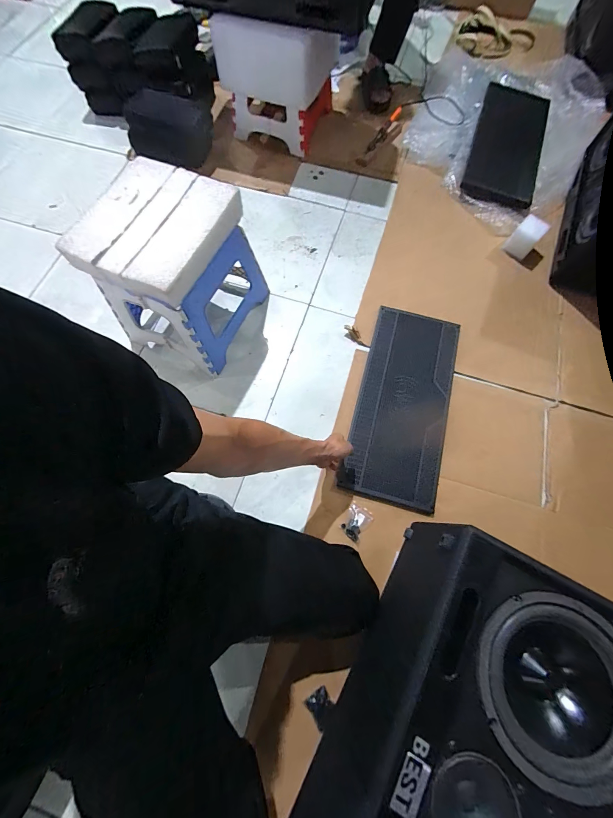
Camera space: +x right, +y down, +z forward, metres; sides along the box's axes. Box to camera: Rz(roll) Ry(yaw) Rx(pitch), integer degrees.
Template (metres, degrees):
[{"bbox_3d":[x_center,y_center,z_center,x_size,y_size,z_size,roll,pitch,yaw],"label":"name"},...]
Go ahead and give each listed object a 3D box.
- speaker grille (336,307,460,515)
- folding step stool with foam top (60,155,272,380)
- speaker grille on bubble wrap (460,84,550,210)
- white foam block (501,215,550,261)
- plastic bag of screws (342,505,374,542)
[{"bbox_3d":[0.253,-0.020,0.791,0.228,0.030,0.517,15,73,4],"label":"speaker grille"},{"bbox_3d":[-0.295,-0.314,0.734,0.275,0.327,0.303,26,77,6],"label":"folding step stool with foam top"},{"bbox_3d":[0.702,-0.920,1.054,0.237,0.044,0.544,18,76,4],"label":"speaker grille on bubble wrap"},{"bbox_3d":[0.675,-0.528,0.930,0.085,0.064,0.083,39,79,9],"label":"white foam block"},{"bbox_3d":[0.117,0.266,0.710,0.057,0.012,0.075,33,75,9],"label":"plastic bag of screws"}]

